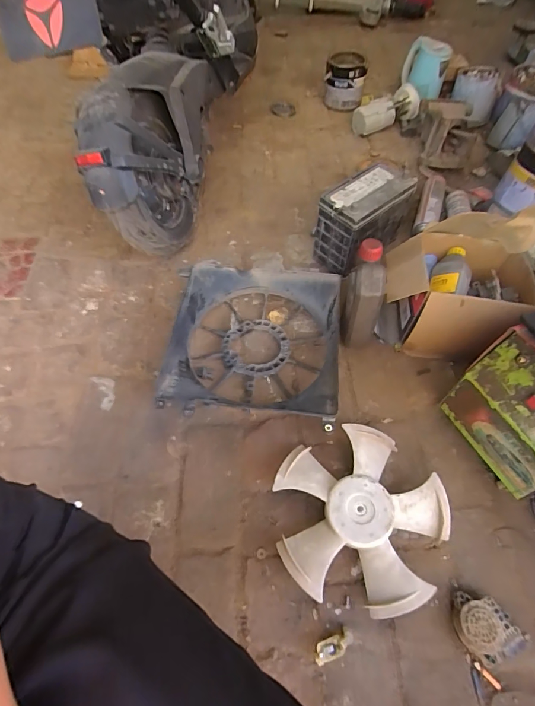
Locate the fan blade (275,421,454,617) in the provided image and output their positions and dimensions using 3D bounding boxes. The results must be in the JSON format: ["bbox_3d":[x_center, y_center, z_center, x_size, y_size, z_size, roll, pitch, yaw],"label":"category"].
[{"bbox_3d":[0.157,0.284,0.668,0.286,0.061,0.287,0,57,0],"label":"fan blade"}]

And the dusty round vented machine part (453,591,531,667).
[{"bbox_3d":[0.346,0.435,0.581,0.105,0.040,0.089,18,60,13],"label":"dusty round vented machine part"}]

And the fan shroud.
[{"bbox_3d":[-0.027,-0.027,0.859,0.369,0.077,0.389,5,57,4],"label":"fan shroud"}]

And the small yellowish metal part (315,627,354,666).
[{"bbox_3d":[0.104,0.461,0.583,0.066,0.022,0.028,-23,60,-14],"label":"small yellowish metal part"}]

